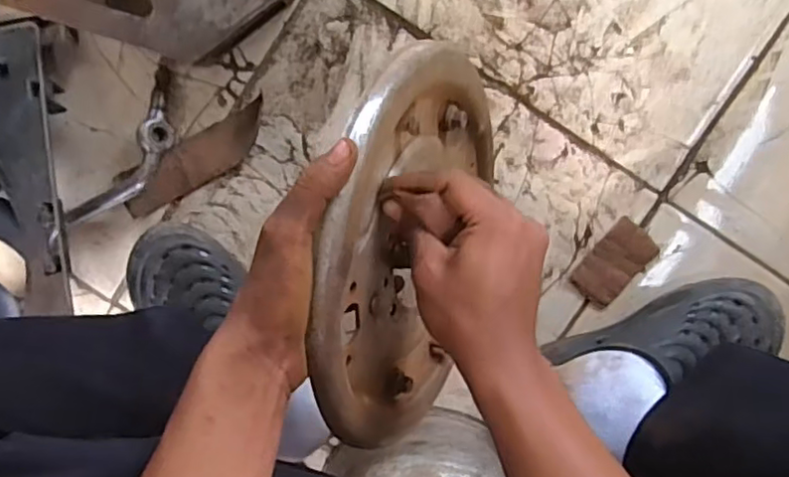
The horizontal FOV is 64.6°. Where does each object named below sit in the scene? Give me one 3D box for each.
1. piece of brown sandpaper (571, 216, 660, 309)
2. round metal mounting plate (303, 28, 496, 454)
[{"bbox_3d":[0.226,0.027,0.641,0.051,0.008,0.088,40,96,-2],"label":"piece of brown sandpaper"},{"bbox_3d":[0.014,0.003,0.462,0.021,0.246,0.281,11,83,24],"label":"round metal mounting plate"}]

